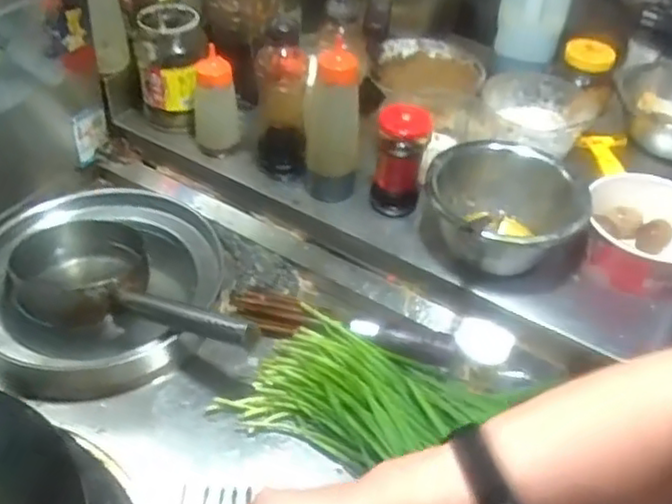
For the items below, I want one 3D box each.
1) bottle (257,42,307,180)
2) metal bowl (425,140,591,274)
[{"bbox_3d":[-0.073,-0.186,0.934,0.069,0.188,0.058,-1,44,-6],"label":"bottle"},{"bbox_3d":[0.207,-0.042,0.867,0.188,0.118,0.197,2,43,-2],"label":"metal bowl"}]

